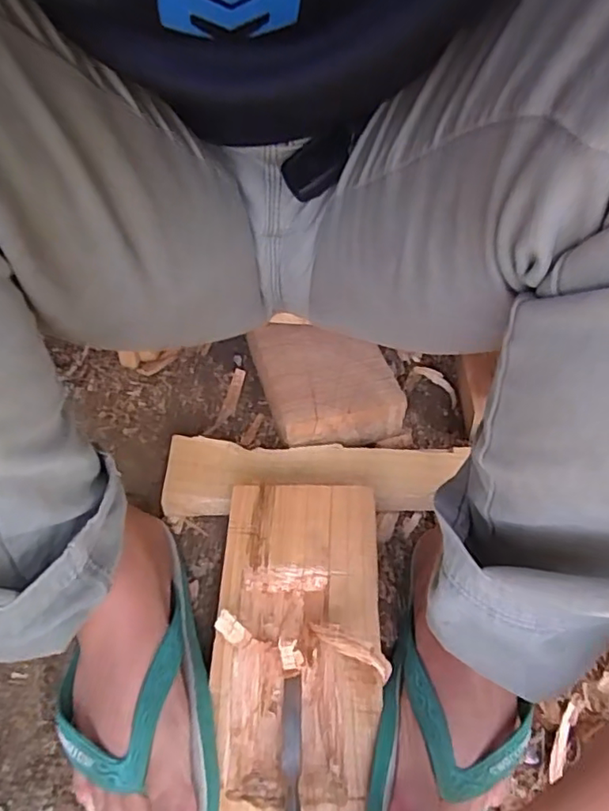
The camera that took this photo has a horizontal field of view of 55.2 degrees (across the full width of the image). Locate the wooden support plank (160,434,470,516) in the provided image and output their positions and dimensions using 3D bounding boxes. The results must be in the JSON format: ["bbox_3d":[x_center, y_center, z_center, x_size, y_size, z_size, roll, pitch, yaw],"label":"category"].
[{"bbox_3d":[0.009,0.067,0.530,0.265,0.024,0.076,2,46,4],"label":"wooden support plank"}]

